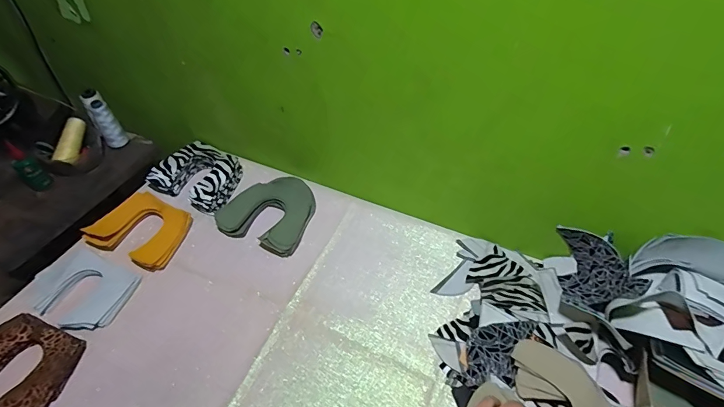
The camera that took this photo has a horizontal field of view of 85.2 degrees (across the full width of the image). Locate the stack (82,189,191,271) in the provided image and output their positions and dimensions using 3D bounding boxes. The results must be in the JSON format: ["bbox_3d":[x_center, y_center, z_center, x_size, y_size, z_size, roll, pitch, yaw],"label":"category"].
[{"bbox_3d":[-0.406,0.048,0.735,0.157,0.037,0.129,16,50,15],"label":"stack"}]

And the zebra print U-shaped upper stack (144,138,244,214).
[{"bbox_3d":[-0.336,-0.057,0.821,0.156,0.060,0.136,17,50,16],"label":"zebra print U-shaped upper stack"}]

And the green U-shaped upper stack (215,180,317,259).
[{"bbox_3d":[-0.176,0.011,0.775,0.169,0.032,0.166,20,51,18],"label":"green U-shaped upper stack"}]

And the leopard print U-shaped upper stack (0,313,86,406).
[{"bbox_3d":[-0.504,0.238,0.574,0.168,0.028,0.130,18,51,16],"label":"leopard print U-shaped upper stack"}]

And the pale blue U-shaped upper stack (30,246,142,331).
[{"bbox_3d":[-0.466,0.143,0.657,0.154,0.030,0.116,19,51,17],"label":"pale blue U-shaped upper stack"}]

